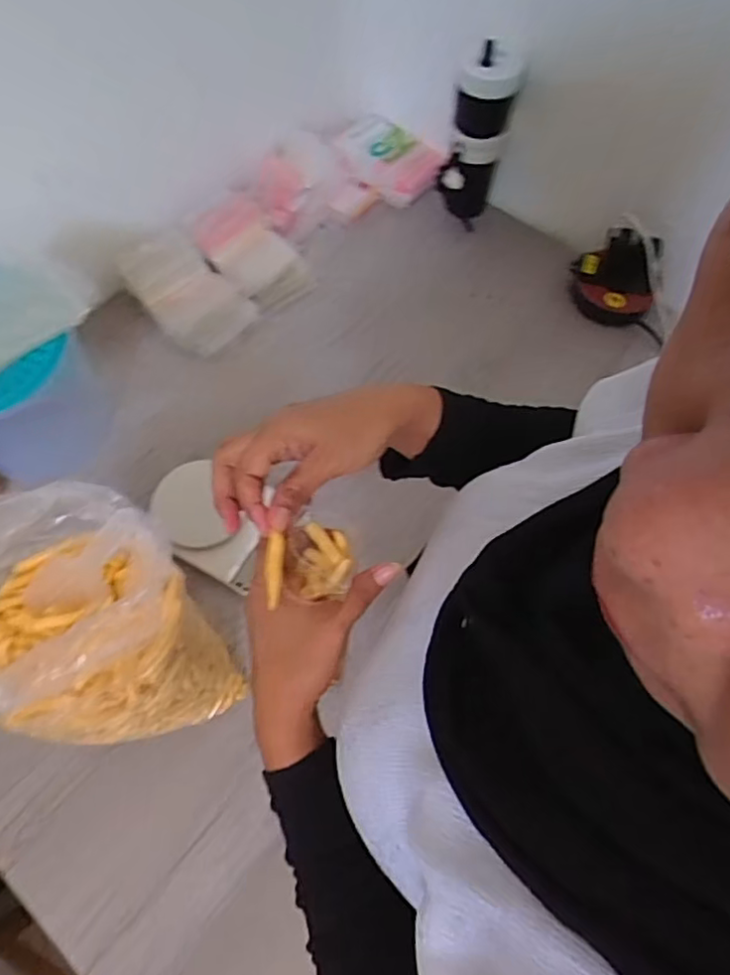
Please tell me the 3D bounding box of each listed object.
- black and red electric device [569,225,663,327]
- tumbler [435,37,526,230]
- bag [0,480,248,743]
[{"bbox_3d":[0.364,-0.304,0.910,0.119,0.120,0.088,15,66,6],"label":"black and red electric device"},{"bbox_3d":[0.161,-0.505,0.912,0.085,0.234,0.072,15,66,6],"label":"tumbler"},{"bbox_3d":[-0.236,0.133,0.574,0.172,0.327,0.174,-28,69,-13],"label":"bag"}]

